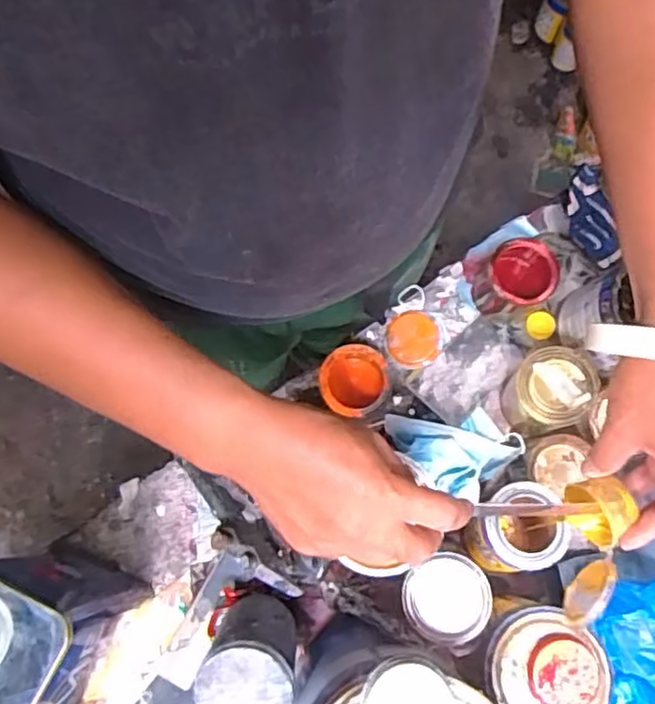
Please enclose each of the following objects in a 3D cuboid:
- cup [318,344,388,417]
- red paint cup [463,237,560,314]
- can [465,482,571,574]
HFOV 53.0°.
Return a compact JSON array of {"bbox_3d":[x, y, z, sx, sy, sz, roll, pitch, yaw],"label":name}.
[{"bbox_3d":[0.028,0.032,0.687,0.072,0.062,0.071,-10,74,-3],"label":"cup"},{"bbox_3d":[0.199,-0.081,0.708,0.071,0.075,0.082,-13,74,-4],"label":"red paint cup"},{"bbox_3d":[0.171,0.163,0.601,0.075,0.069,0.069,0,73,0],"label":"can"}]

